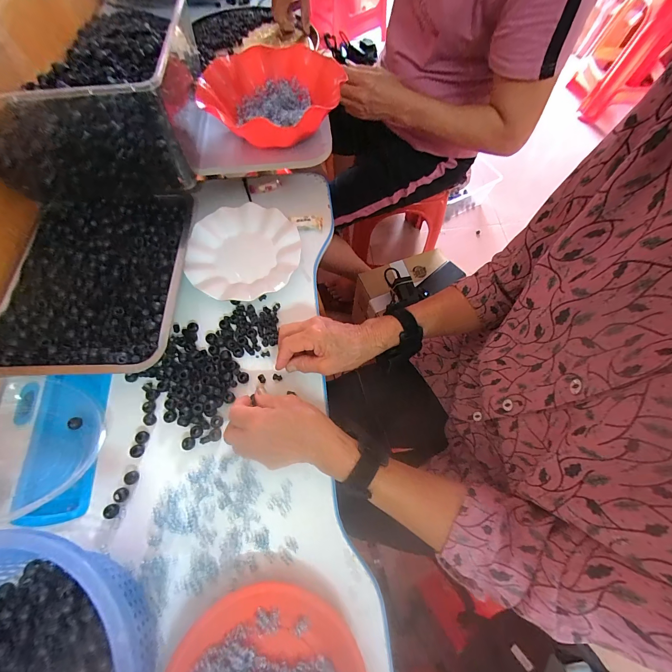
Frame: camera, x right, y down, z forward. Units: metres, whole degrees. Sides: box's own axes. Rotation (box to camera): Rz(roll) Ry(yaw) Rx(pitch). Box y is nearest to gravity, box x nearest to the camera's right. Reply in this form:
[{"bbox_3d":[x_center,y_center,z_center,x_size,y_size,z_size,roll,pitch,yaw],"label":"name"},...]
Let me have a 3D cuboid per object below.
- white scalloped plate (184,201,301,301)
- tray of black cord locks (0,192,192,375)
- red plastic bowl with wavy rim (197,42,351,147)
[{"bbox_3d":[-0.148,-0.138,0.488,0.174,0.020,0.168,0,67,0],"label":"white scalloped plate"},{"bbox_3d":[-0.345,-0.090,0.447,0.236,0.057,0.305,-2,67,-1],"label":"tray of black cord locks"},{"bbox_3d":[-0.102,-0.386,0.487,0.207,0.061,0.224,3,67,1],"label":"red plastic bowl with wavy rim"}]

